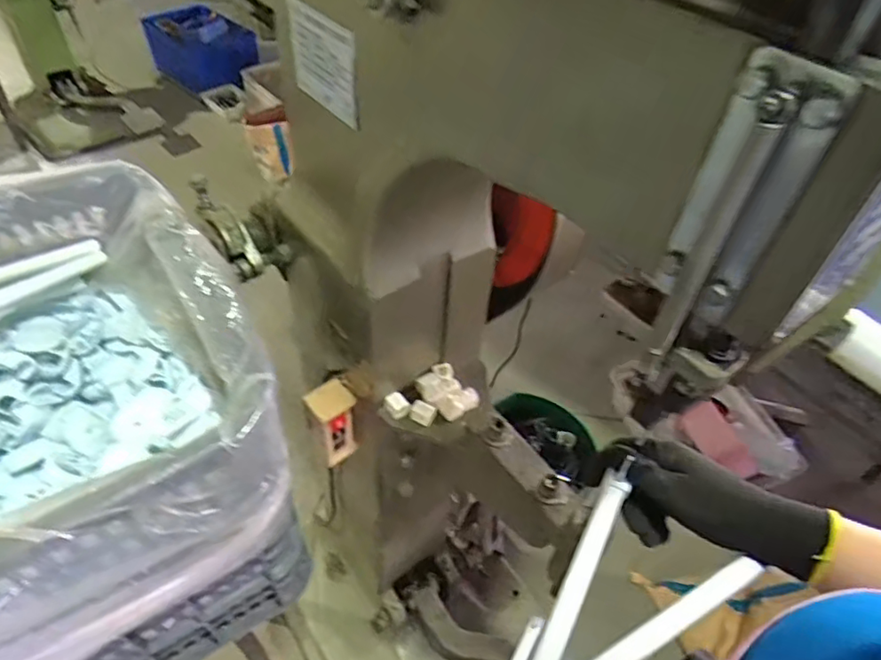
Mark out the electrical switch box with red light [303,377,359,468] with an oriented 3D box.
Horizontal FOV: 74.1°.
[{"bbox_3d":[-0.137,0.120,0.735,0.056,0.115,0.050,-31,57,-29],"label":"electrical switch box with red light"}]

